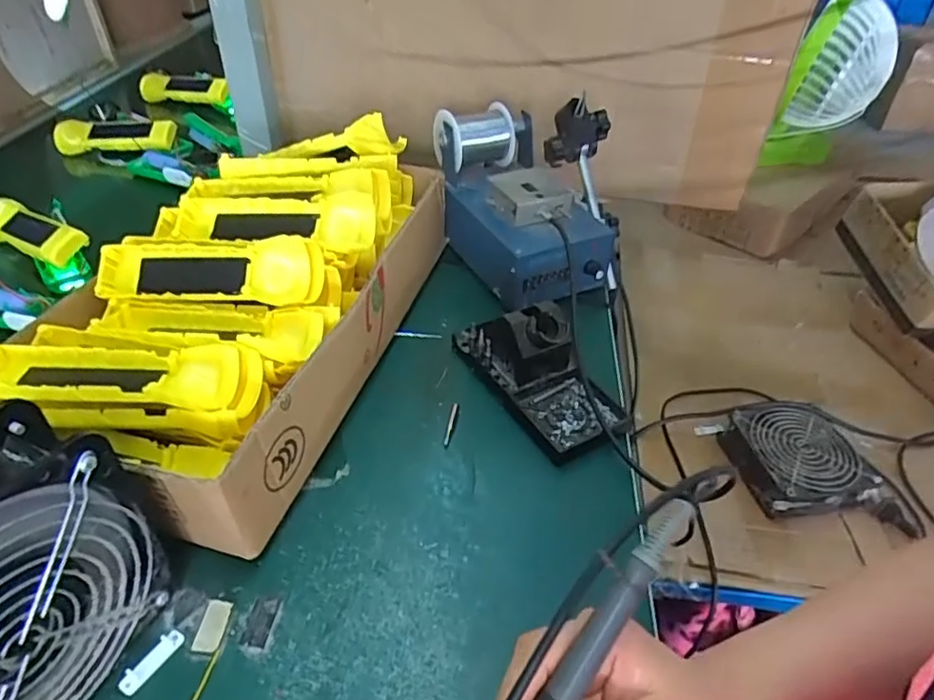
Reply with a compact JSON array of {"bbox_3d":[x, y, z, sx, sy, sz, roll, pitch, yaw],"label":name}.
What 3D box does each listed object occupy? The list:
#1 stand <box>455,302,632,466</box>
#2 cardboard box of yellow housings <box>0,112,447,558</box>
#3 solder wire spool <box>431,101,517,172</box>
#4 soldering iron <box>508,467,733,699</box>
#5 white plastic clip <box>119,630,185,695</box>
[{"bbox_3d":[0.058,0.005,0.502,0.079,0.070,0.159,-21,45,-26],"label":"stand"},{"bbox_3d":[-0.169,-0.057,0.519,0.204,0.128,0.415,12,41,11],"label":"cardboard box of yellow housings"},{"bbox_3d":[0.006,-0.223,0.653,0.075,0.057,0.060,-28,50,-27],"label":"solder wire spool"},{"bbox_3d":[0.037,0.129,0.244,0.025,0.019,0.210,32,78,30],"label":"soldering iron"},{"bbox_3d":[-0.175,0.173,0.346,0.012,0.006,0.038,25,45,24],"label":"white plastic clip"}]

